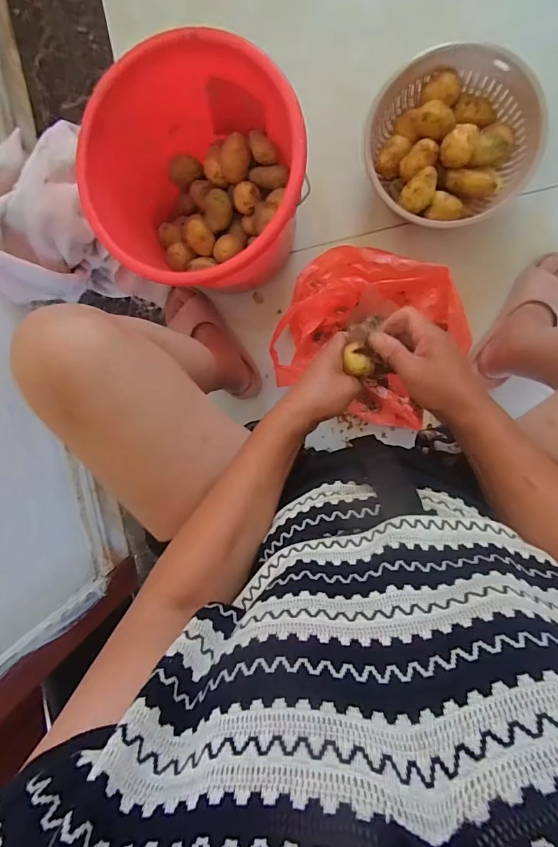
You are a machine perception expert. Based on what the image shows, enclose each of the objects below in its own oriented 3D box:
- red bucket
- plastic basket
[{"bbox_3d":[-0.097,-0.330,0.606,0.271,0.223,0.273,1,95,8],"label":"red bucket"},{"bbox_3d":[0.260,-0.429,0.629,0.245,0.078,0.224,-10,94,9],"label":"plastic basket"}]

